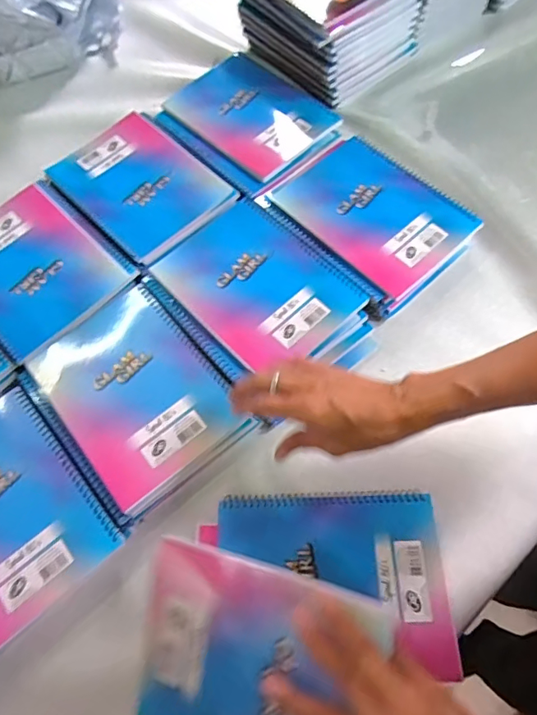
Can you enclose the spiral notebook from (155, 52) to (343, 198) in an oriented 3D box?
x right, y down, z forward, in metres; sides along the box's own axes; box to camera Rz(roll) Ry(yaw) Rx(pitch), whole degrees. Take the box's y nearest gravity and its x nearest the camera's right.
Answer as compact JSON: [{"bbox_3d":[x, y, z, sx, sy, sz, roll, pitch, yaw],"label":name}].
[{"bbox_3d":[-0.029,-0.317,0.627,0.171,0.010,0.222,-41,73,-16],"label":"spiral notebook"}]

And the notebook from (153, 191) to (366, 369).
[{"bbox_3d":[-0.012,-0.083,0.524,0.151,0.015,0.197,-41,73,-16],"label":"notebook"}]

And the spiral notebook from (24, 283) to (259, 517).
[{"bbox_3d":[-0.134,0.032,0.480,0.151,0.010,0.206,-37,72,-15],"label":"spiral notebook"}]

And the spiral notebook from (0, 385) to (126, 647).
[{"bbox_3d":[-0.248,0.140,0.436,0.149,0.008,0.194,-39,72,-16],"label":"spiral notebook"}]

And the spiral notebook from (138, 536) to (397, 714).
[{"bbox_3d":[-0.013,0.225,0.336,0.189,0.012,0.153,3,84,31],"label":"spiral notebook"}]

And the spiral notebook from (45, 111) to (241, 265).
[{"bbox_3d":[-0.156,-0.217,0.586,0.152,0.008,0.207,-40,72,-16],"label":"spiral notebook"}]

